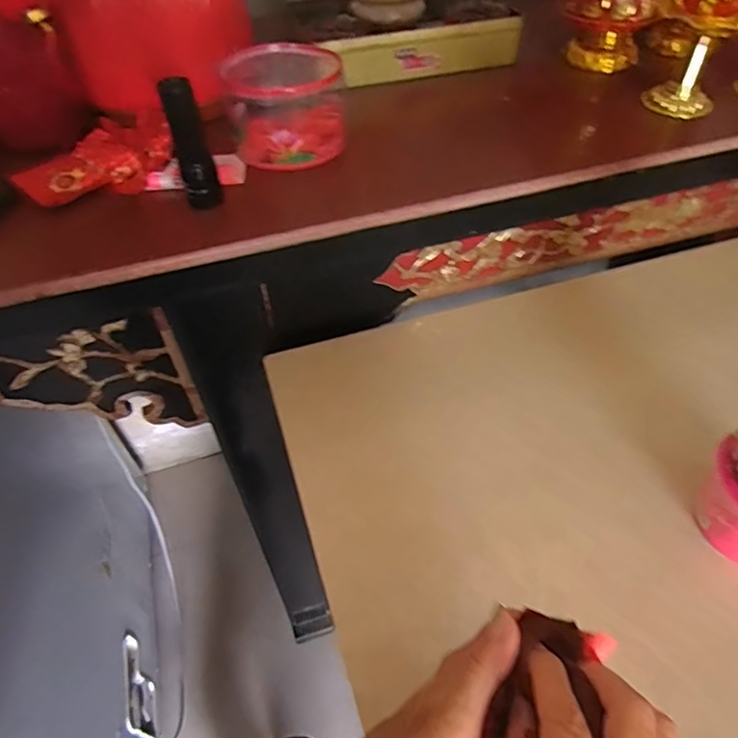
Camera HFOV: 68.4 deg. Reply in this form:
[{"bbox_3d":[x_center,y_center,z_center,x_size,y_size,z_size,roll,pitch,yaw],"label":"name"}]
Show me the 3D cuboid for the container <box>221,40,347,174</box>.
[{"bbox_3d":[-0.077,-0.248,0.514,0.103,0.078,0.103,-1,49,1],"label":"container"}]

